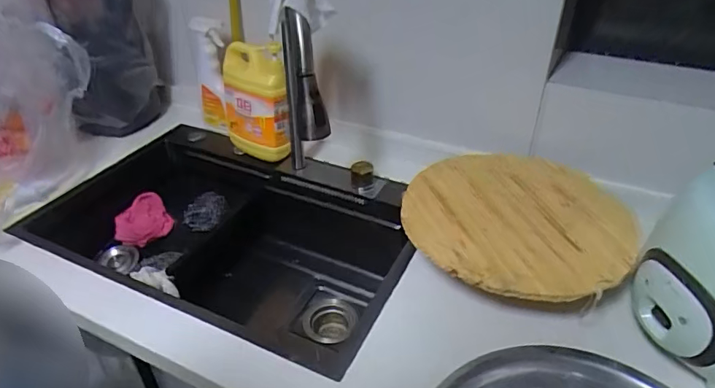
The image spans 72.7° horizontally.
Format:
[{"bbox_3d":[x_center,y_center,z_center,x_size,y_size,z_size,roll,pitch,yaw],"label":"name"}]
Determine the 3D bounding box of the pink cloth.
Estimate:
[{"bbox_3d":[-0.455,0.053,1.020,0.112,0.058,0.094,-28,44,-33],"label":"pink cloth"}]

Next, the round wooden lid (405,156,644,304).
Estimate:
[{"bbox_3d":[0.235,0.033,0.732,0.319,0.030,0.301,0,36,0],"label":"round wooden lid"}]

